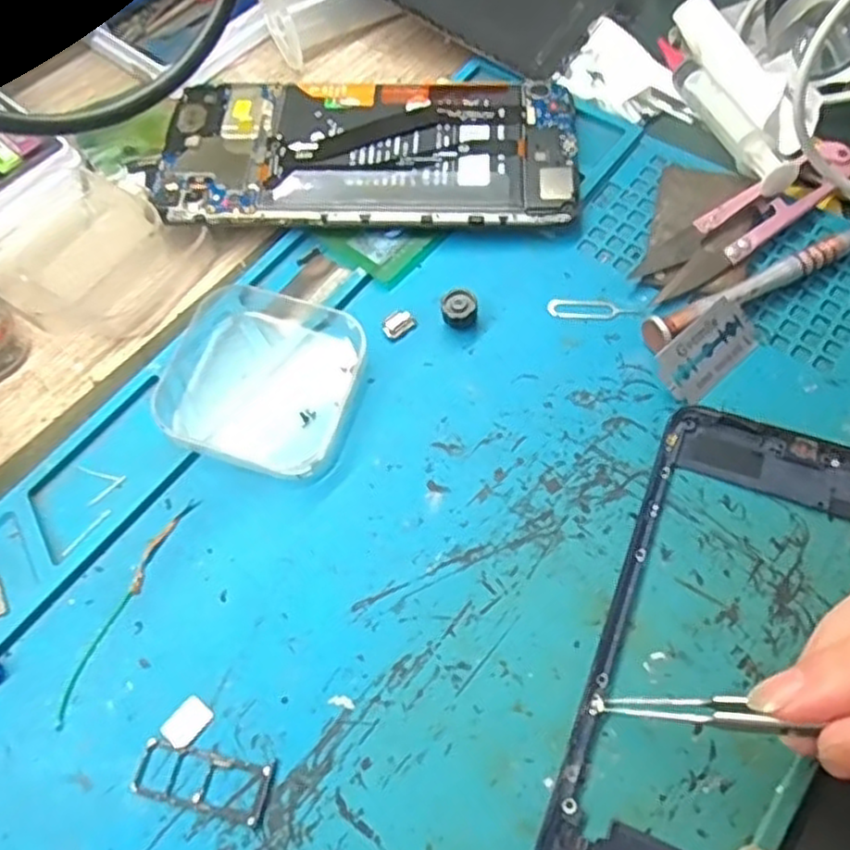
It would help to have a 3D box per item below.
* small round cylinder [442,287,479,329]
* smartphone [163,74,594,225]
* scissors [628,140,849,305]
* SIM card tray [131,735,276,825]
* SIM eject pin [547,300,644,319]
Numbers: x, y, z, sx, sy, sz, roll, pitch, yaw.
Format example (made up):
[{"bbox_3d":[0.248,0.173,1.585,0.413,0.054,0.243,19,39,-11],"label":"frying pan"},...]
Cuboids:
[{"bbox_3d":[0.013,-0.043,0.269,0.013,0.010,0.013,-2,62,3],"label":"small round cylinder"},{"bbox_3d":[-0.023,-0.113,0.303,0.167,0.012,0.076,1,64,4],"label":"smartphone"},{"bbox_3d":[0.124,-0.079,0.276,0.097,0.011,0.022,-30,64,-12],"label":"scissors"},{"bbox_3d":[-0.063,0.100,0.204,0.039,0.004,0.016,7,63,8],"label":"SIM card tray"},{"bbox_3d":[0.063,-0.044,0.270,0.034,0.004,0.007,5,63,7],"label":"SIM eject pin"}]

